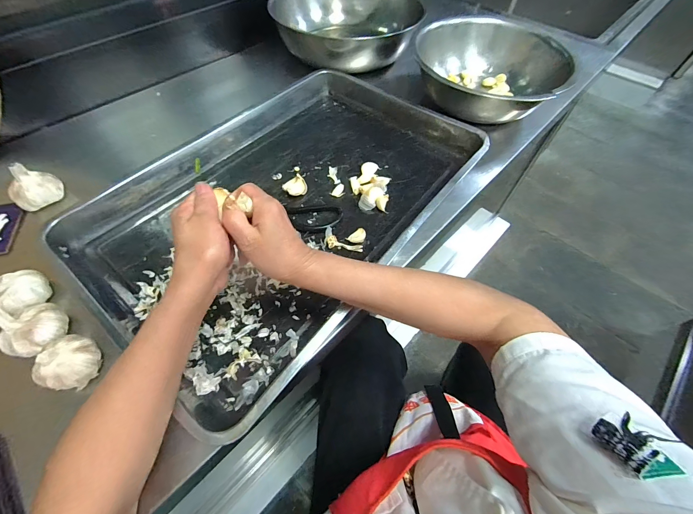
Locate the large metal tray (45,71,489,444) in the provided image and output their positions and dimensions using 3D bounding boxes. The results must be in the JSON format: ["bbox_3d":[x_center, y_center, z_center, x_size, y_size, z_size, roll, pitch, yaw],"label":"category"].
[{"bbox_3d":[-0.081,-0.103,0.474,0.393,0.059,0.586,33,62,19],"label":"large metal tray"}]

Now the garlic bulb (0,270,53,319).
[{"bbox_3d":[-0.395,0.042,0.366,0.048,0.039,0.056,14,57,9],"label":"garlic bulb"}]

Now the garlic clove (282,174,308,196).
[{"bbox_3d":[-0.081,-0.111,0.486,0.035,0.025,0.023,-32,62,-21],"label":"garlic clove"}]

